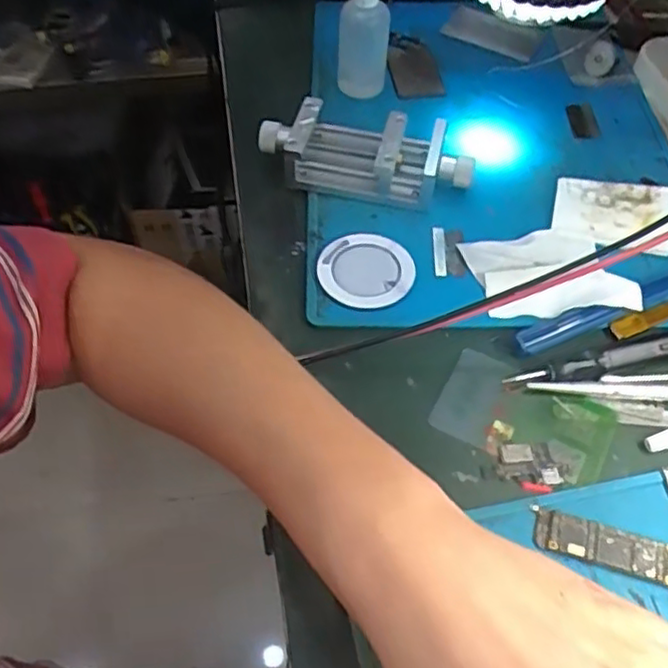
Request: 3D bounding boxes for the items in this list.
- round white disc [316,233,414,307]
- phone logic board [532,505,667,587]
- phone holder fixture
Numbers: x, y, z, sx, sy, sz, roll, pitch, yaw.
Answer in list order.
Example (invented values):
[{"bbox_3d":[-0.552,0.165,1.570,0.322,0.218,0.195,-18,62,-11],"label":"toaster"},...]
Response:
[{"bbox_3d":[0.020,-0.039,0.405,0.055,0.006,0.052,-1,53,1],"label":"round white disc"},{"bbox_3d":[0.123,0.096,0.306,0.065,0.005,0.020,13,55,11],"label":"phone logic board"},{"bbox_3d":[0.021,-0.117,0.444,0.140,0.036,0.053,10,54,9],"label":"phone holder fixture"}]

